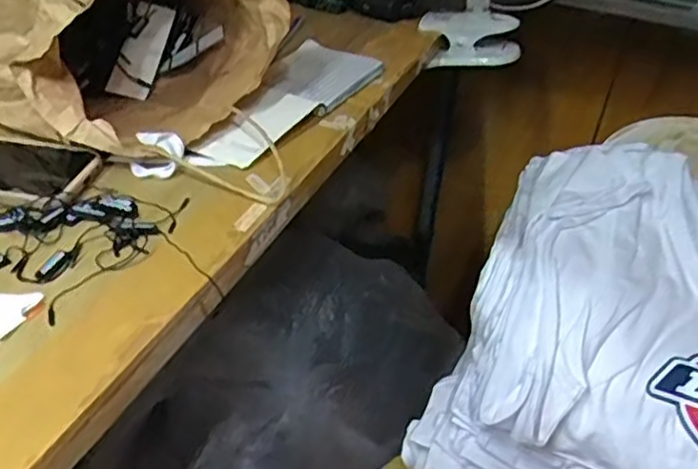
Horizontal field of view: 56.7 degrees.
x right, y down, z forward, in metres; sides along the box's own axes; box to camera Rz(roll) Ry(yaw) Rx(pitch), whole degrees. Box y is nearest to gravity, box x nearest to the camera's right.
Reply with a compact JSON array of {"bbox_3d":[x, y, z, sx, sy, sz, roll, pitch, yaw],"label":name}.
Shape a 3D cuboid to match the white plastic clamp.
[{"bbox_3d":[0.163,-0.260,0.868,0.135,0.065,0.059,4,36,-2],"label":"white plastic clamp"}]

